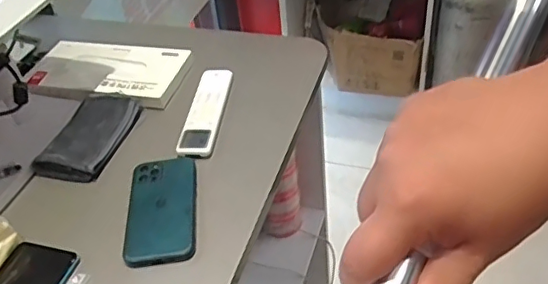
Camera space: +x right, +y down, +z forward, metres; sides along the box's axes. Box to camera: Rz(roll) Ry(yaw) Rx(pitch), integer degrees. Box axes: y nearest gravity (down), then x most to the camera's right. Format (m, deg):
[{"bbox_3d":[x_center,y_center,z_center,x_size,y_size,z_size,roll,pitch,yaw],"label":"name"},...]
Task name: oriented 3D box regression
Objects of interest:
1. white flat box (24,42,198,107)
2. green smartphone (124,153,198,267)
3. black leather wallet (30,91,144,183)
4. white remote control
[{"bbox_3d":[-0.244,-0.103,0.825,0.220,0.017,0.132,6,43,13],"label":"white flat box"},{"bbox_3d":[-0.125,0.071,0.626,0.075,0.013,0.150,-7,41,-1],"label":"green smartphone"},{"bbox_3d":[-0.235,-0.010,0.724,0.084,0.023,0.148,9,44,16],"label":"black leather wallet"},{"bbox_3d":[-0.091,-0.043,0.747,0.051,0.014,0.170,2,42,8],"label":"white remote control"}]

